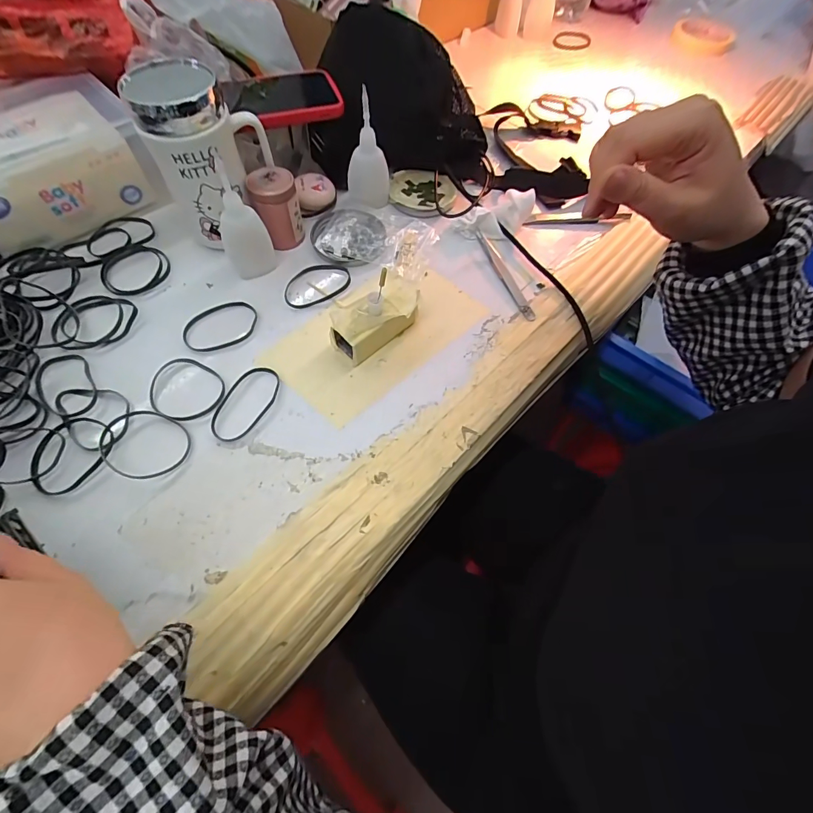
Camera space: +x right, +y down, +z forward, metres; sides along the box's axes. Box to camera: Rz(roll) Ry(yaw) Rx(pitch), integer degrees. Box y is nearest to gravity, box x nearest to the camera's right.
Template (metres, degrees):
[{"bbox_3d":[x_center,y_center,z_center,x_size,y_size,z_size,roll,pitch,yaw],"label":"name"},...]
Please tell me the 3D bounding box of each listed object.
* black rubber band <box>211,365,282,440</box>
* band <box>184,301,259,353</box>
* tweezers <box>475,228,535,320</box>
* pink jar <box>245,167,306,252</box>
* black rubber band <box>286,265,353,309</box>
[{"bbox_3d":[-0.136,-0.004,0.346,0.038,0.004,0.075,23,64,9],"label":"black rubber band"},{"bbox_3d":[-0.174,-0.076,0.383,0.069,0.004,0.050,-23,66,-14],"label":"band"},{"bbox_3d":[0.103,-0.140,0.426,0.013,0.004,0.125,-15,64,-10],"label":"tweezers"},{"bbox_3d":[-0.133,-0.204,0.418,0.044,0.064,0.044,1,63,-2],"label":"pink jar"},{"bbox_3d":[-0.091,-0.124,0.412,0.069,0.004,0.047,-23,66,-14],"label":"black rubber band"}]

